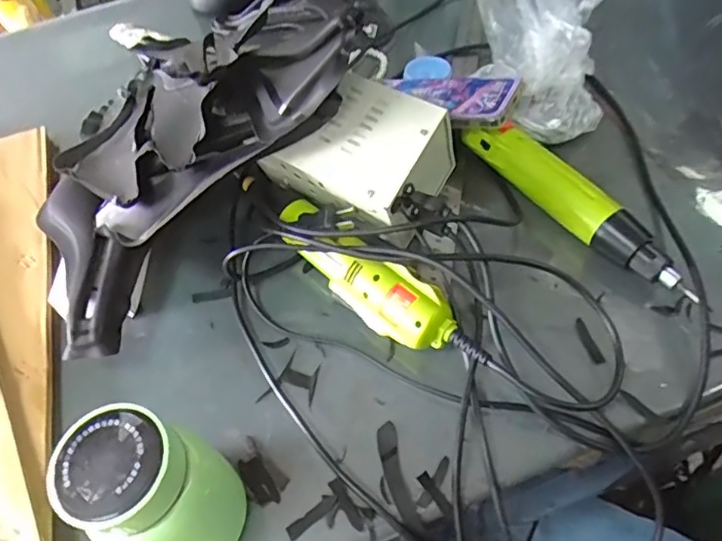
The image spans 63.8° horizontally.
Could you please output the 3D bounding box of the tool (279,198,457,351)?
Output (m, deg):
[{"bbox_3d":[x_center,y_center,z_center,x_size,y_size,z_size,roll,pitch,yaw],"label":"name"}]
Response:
[{"bbox_3d":[-0.002,0.002,0.452,0.047,0.058,0.170,-40,61,-21],"label":"tool"}]

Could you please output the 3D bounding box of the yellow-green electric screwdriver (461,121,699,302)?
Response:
[{"bbox_3d":[0.174,-0.056,0.480,0.030,0.046,0.215,-33,58,-17],"label":"yellow-green electric screwdriver"}]

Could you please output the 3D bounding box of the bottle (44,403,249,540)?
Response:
[{"bbox_3d":[-0.117,0.132,0.341,0.072,0.116,0.076,-2,55,3],"label":"bottle"}]

